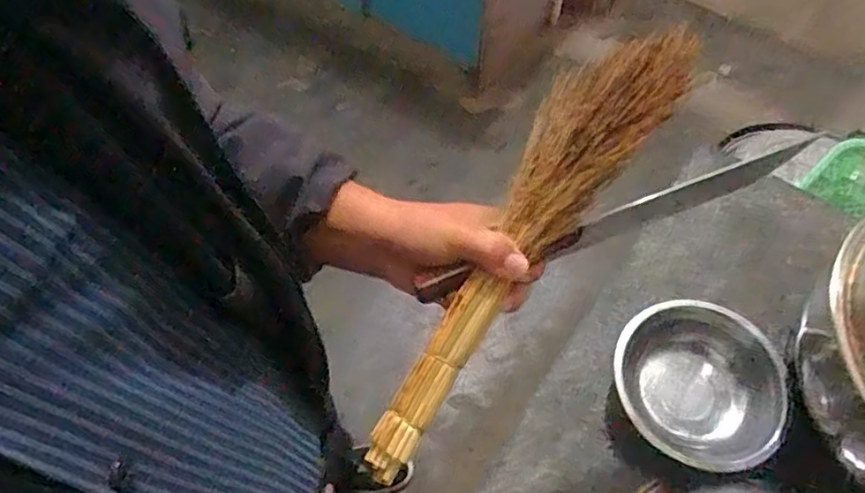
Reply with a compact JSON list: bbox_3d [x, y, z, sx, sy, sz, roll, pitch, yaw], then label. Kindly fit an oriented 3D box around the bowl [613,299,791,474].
[{"bbox_3d":[0.289,0.152,0.673,0.167,0.058,0.174,-1,60,1],"label":"bowl"}]

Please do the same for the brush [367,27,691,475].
[{"bbox_3d":[0.062,-0.007,0.410,0.072,0.029,0.355,32,82,18],"label":"brush"}]

